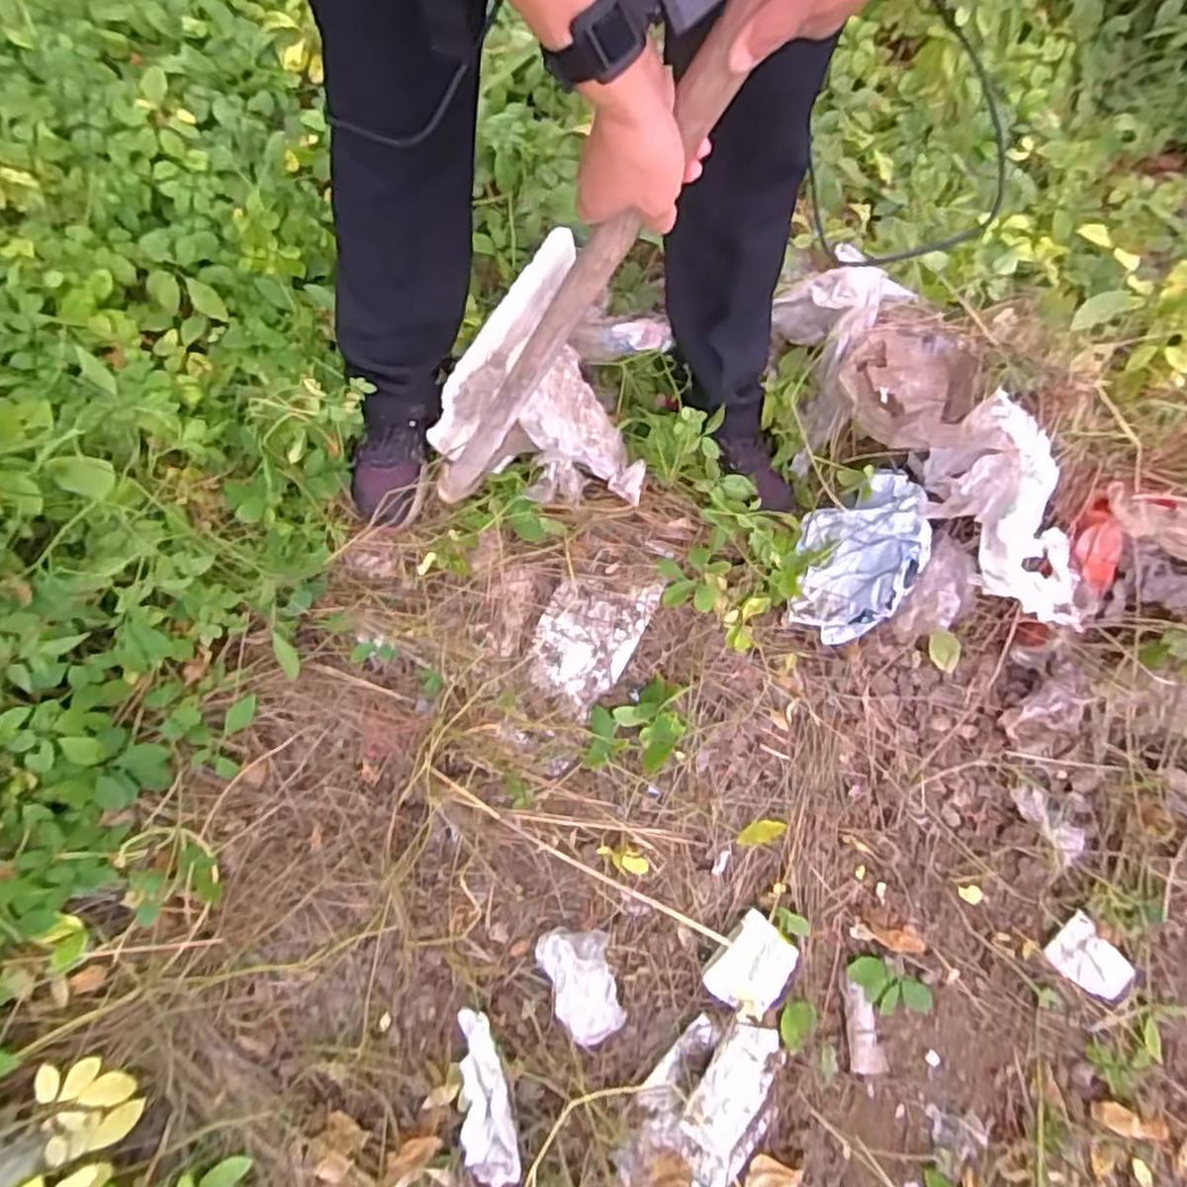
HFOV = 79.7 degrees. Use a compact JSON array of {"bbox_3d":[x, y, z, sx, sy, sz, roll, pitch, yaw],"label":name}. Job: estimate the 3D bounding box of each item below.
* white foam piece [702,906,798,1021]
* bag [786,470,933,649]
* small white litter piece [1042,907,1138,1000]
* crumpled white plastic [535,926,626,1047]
[{"bbox_3d":[0.184,0.431,0.822,0.085,0.036,0.104,43,76,13],"label":"white foam piece"},{"bbox_3d":[0.314,-0.045,0.865,0.146,0.127,0.186,41,76,12],"label":"bag"},{"bbox_3d":[0.581,0.427,0.829,0.066,0.005,0.081,-46,70,0],"label":"small white litter piece"},{"bbox_3d":[-0.010,0.442,0.809,0.083,0.046,0.127,-22,73,-7],"label":"crumpled white plastic"}]

